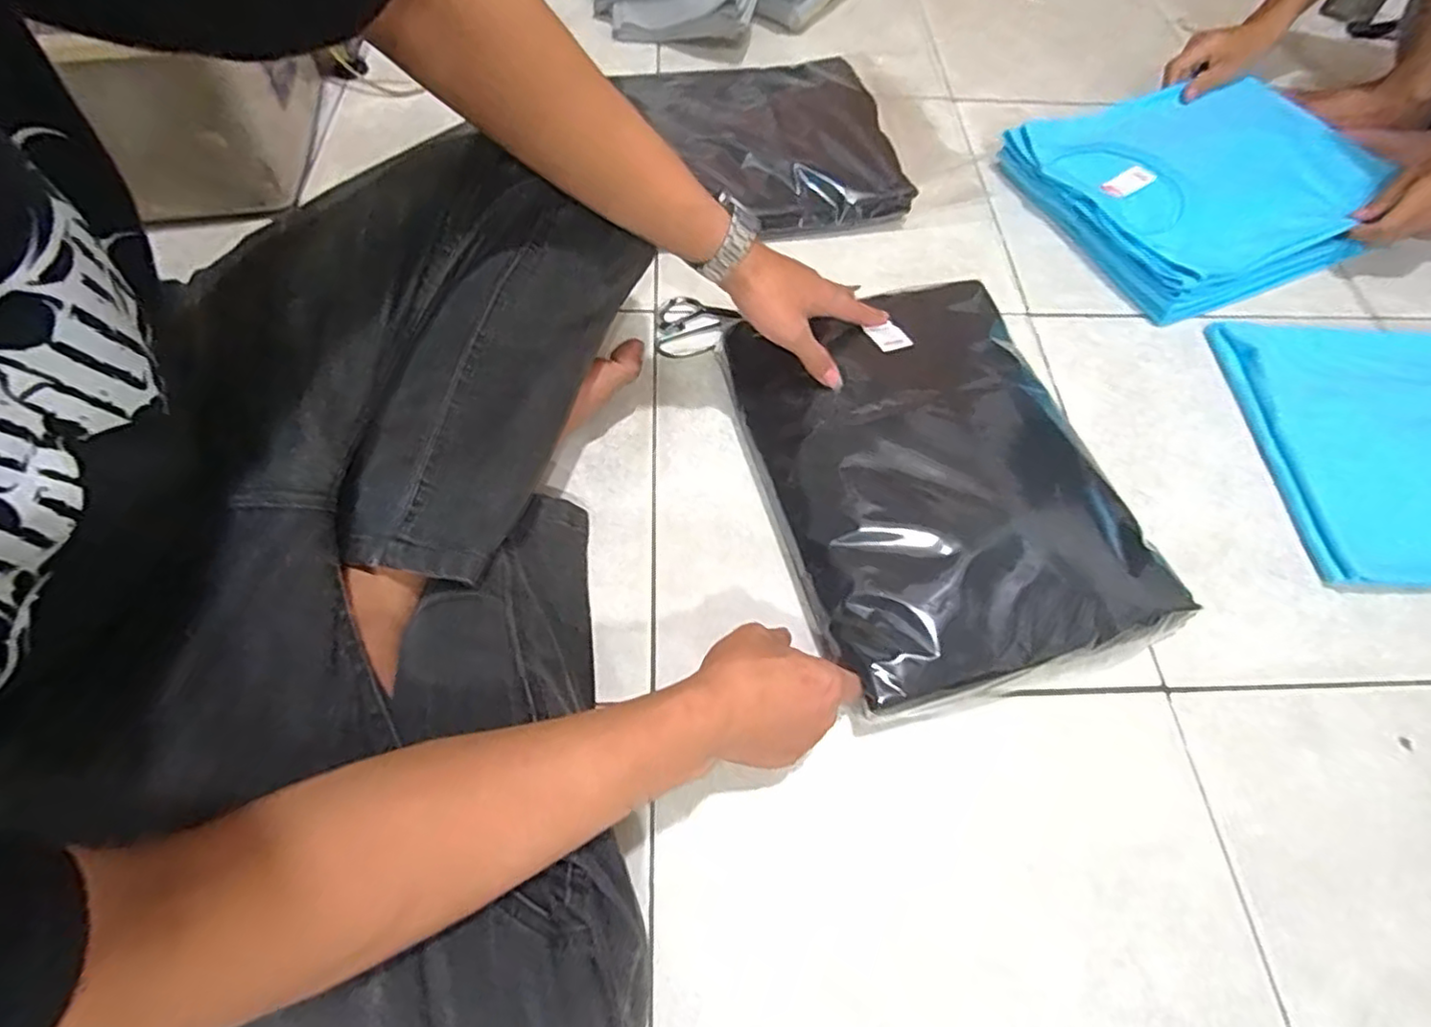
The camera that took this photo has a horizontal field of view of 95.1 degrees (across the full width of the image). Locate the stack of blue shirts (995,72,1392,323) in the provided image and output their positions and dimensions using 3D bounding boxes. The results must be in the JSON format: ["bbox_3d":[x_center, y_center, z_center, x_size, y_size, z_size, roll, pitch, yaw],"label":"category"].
[{"bbox_3d":[0.569,-0.389,0.764,0.353,0.074,0.299,-23,61,-12],"label":"stack of blue shirts"}]

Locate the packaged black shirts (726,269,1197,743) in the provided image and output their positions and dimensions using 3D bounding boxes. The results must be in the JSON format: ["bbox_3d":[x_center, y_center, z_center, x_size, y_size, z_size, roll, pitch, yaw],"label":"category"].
[{"bbox_3d":[0.178,-0.035,0.546,0.258,0.053,0.348,-14,60,-7],"label":"packaged black shirts"}]

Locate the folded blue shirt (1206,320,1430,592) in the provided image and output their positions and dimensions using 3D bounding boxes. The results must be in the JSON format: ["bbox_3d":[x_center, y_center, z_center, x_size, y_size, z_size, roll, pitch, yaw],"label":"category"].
[{"bbox_3d":[0.684,-0.067,0.608,0.341,0.019,0.289,1,59,2],"label":"folded blue shirt"}]

